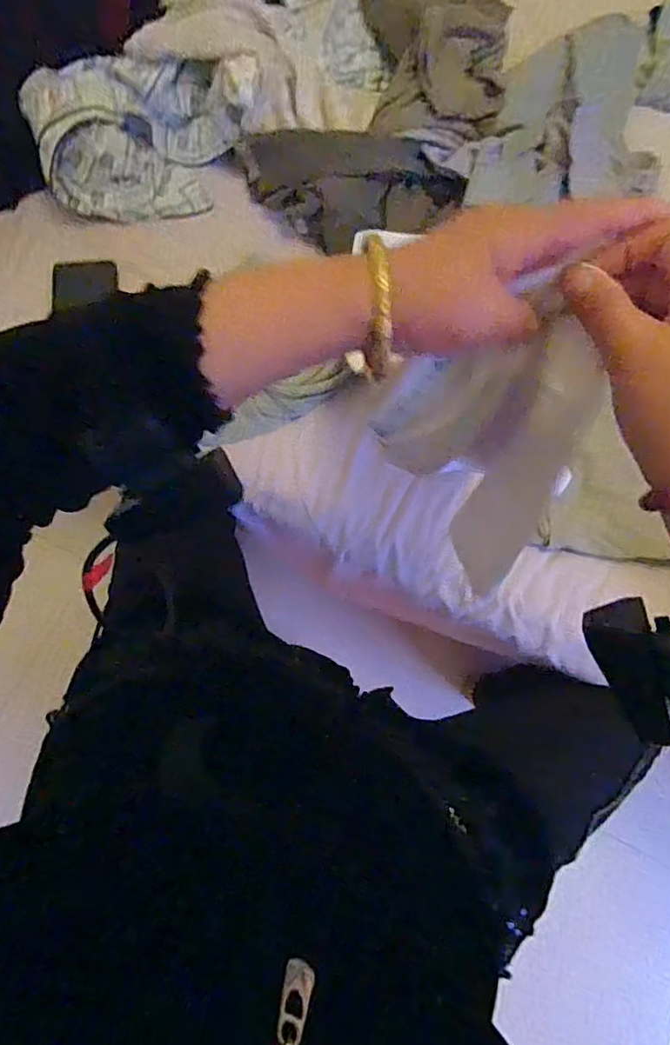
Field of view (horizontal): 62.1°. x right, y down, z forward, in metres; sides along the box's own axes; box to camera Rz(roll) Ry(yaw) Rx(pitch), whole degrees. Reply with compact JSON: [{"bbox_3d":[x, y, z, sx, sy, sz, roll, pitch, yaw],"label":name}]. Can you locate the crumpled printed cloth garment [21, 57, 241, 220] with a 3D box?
[{"bbox_3d":[-0.238,-0.472,0.680,0.233,0.090,0.163,-19,77,-5],"label":"crumpled printed cloth garment"}]

